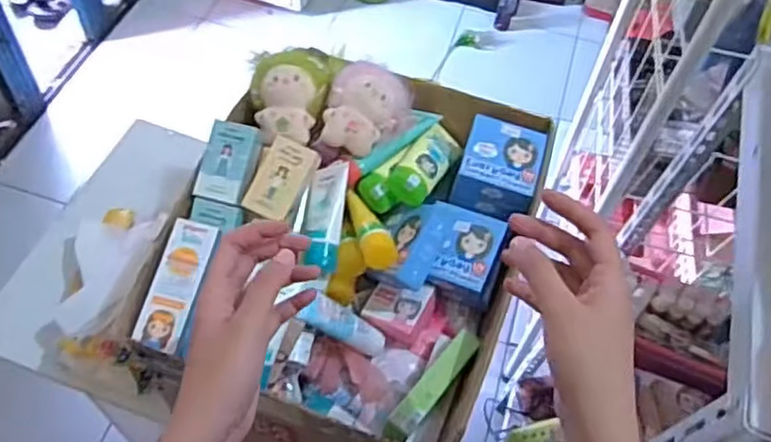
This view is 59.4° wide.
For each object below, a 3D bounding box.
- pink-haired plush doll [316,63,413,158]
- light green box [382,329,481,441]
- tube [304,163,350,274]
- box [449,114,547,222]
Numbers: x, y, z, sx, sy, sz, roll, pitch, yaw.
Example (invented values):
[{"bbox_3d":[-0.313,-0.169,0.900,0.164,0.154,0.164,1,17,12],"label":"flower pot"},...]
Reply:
[{"bbox_3d":[-0.019,-0.123,0.737,0.091,0.050,0.100,10,56,2],"label":"pink-haired plush doll"},{"bbox_3d":[0.047,0.153,0.644,0.025,0.016,0.135,34,60,17],"label":"light green box"},{"bbox_3d":[-0.062,-0.006,0.705,0.038,0.030,0.112,6,74,-1],"label":"tube"},{"bbox_3d":[0.126,-0.059,0.758,0.087,0.056,0.099,17,56,6],"label":"box"}]

